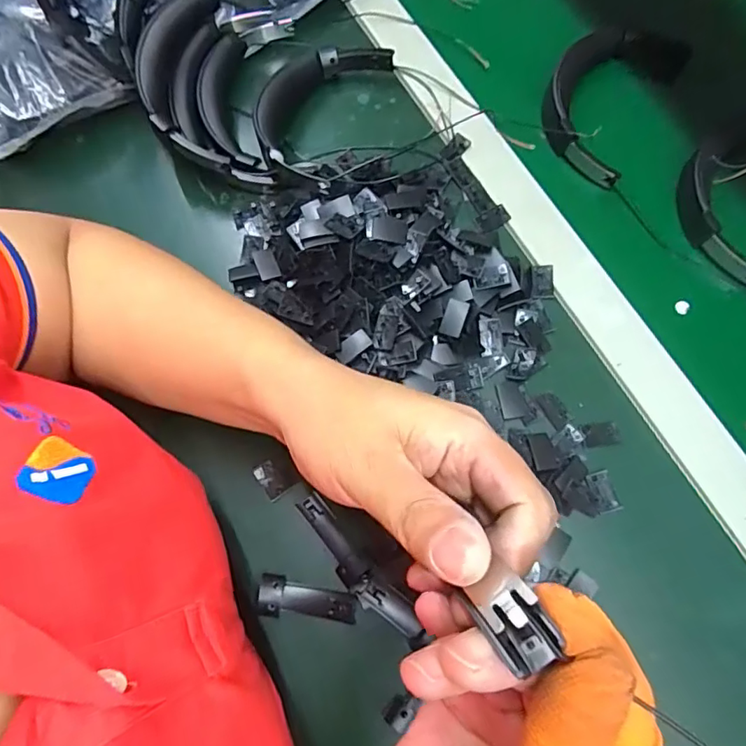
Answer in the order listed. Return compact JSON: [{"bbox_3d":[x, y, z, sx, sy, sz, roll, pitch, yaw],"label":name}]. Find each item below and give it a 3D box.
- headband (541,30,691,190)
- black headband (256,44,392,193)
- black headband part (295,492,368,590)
[{"bbox_3d":[0.193,-0.233,0.439,0.087,0.044,0.152,31,75,10],"label":"headband"},{"bbox_3d":[-0.047,-0.208,0.417,0.080,0.041,0.144,20,74,7],"label":"black headband"},{"bbox_3d":[-0.026,0.106,0.338,0.016,0.011,0.061,-33,75,-9],"label":"black headband part"}]

